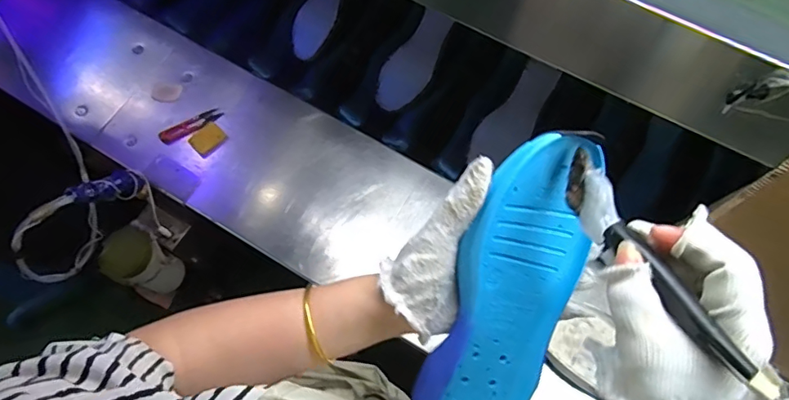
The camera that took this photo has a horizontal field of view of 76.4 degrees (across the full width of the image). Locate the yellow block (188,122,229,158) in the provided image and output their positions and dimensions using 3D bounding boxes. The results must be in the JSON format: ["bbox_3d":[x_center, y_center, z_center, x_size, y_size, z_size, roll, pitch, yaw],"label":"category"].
[{"bbox_3d":[-0.294,-0.096,0.786,0.040,0.007,0.051,42,75,16],"label":"yellow block"}]

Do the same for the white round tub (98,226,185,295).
[{"bbox_3d":[-0.404,0.103,0.809,0.090,0.097,0.081,27,71,11],"label":"white round tub"}]

